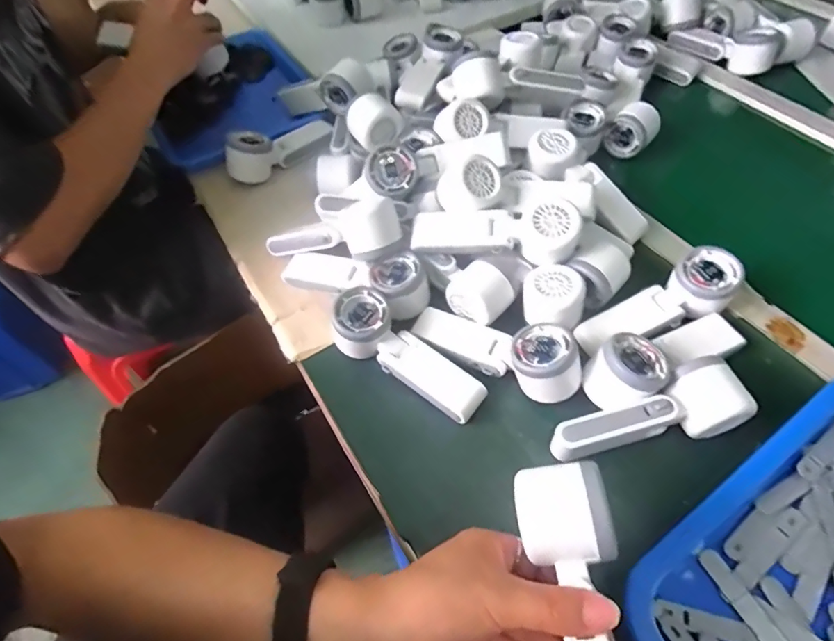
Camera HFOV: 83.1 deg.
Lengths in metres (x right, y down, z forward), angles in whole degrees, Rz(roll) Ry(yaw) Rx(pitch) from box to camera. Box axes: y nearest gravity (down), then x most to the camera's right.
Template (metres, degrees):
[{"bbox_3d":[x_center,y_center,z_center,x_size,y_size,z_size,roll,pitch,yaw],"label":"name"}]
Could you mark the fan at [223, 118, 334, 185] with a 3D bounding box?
[{"bbox_3d":[-0.191,-0.243,0.653,0.054,0.060,0.155,38,64,25],"label":"fan"}]

